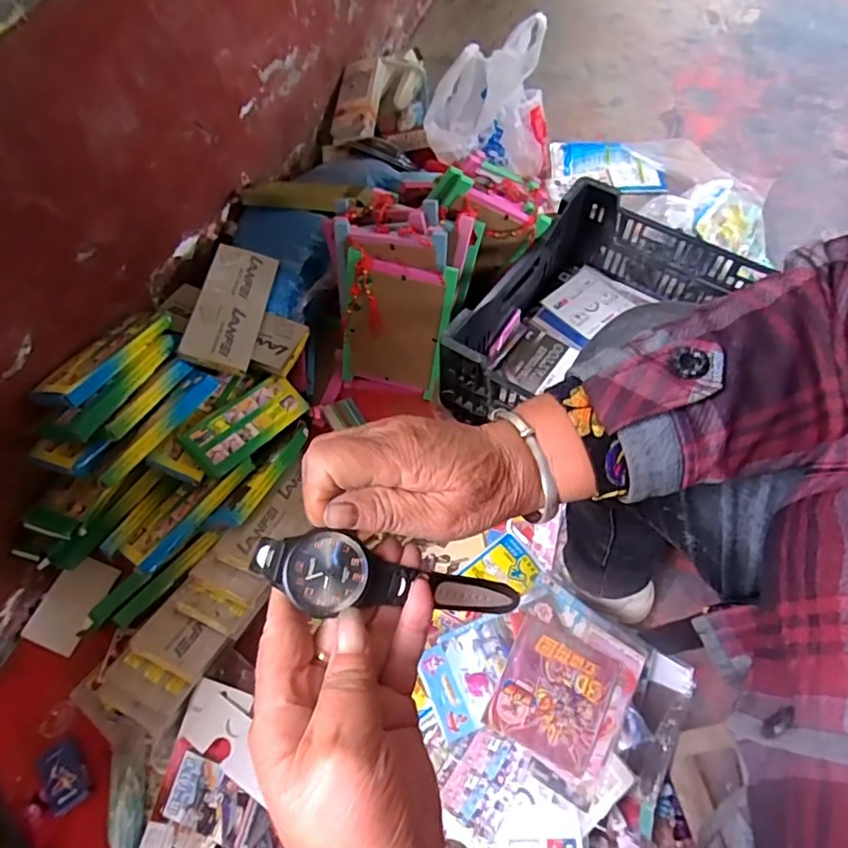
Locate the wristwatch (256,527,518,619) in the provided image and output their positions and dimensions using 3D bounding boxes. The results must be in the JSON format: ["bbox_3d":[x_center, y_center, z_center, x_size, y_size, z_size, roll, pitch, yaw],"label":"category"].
[{"bbox_3d":[-0.007,0.082,0.280,0.150,0.032,0.032,22,54,-33],"label":"wristwatch"}]

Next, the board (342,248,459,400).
[{"bbox_3d":[-0.045,-0.132,0.832,0.150,0.222,0.028,13,43,2],"label":"board"}]

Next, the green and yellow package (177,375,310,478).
[{"bbox_3d":[-0.242,-0.004,0.763,0.080,0.026,0.177,50,45,-7],"label":"green and yellow package"}]

